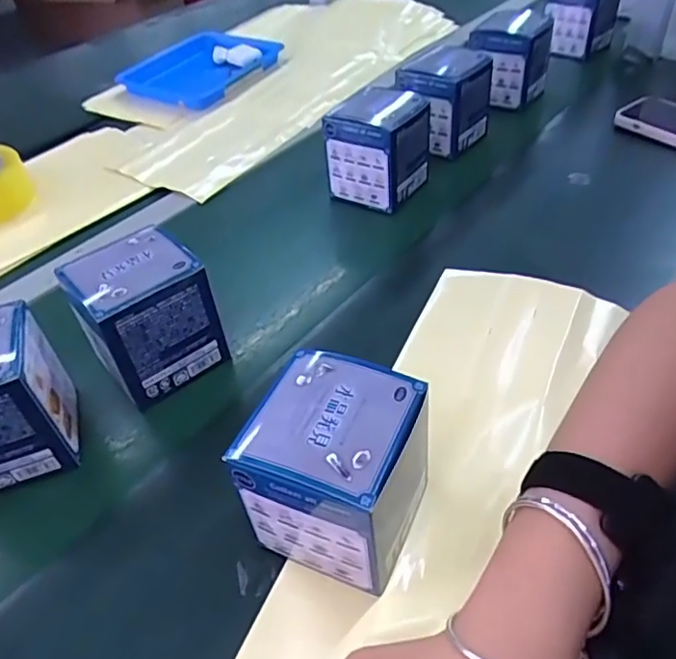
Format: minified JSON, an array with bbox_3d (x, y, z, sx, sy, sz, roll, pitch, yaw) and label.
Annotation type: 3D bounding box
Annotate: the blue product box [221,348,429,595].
[{"bbox_3d":[0.002,0.077,0.320,0.083,0.089,0.083,16,50,22],"label":"blue product box"}]

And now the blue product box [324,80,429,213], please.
[{"bbox_3d":[0.044,-0.191,0.604,0.087,0.101,0.092,20,49,24],"label":"blue product box"}]

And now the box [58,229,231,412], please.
[{"bbox_3d":[-0.144,-0.008,0.438,0.086,0.097,0.077,-32,50,-22],"label":"box"}]

